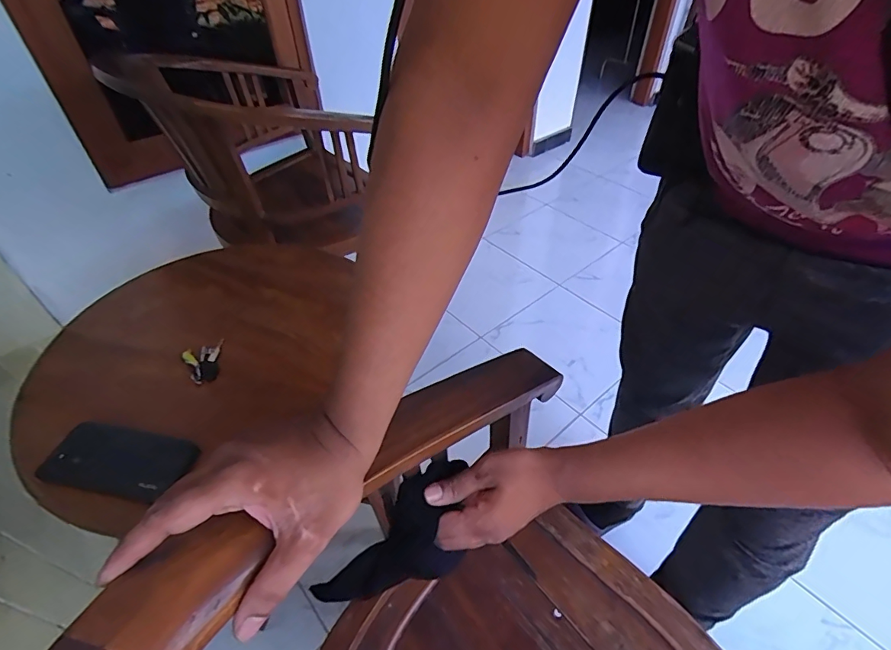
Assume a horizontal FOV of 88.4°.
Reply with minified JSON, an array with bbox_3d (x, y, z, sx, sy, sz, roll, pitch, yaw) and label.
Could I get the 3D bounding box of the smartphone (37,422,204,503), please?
[{"bbox_3d":[-0.383,0.158,0.540,0.155,0.010,0.079,11,45,3],"label":"smartphone"}]

